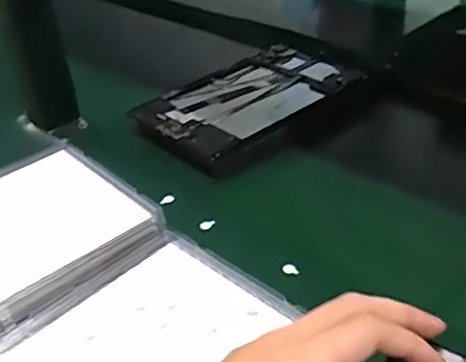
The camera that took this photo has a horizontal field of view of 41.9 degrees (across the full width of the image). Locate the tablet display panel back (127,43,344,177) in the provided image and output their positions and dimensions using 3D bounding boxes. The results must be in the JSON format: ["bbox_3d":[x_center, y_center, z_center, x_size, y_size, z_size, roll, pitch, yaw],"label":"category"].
[{"bbox_3d":[0.018,-0.092,0.686,0.247,0.020,0.153,-30,42,-31],"label":"tablet display panel back"}]

